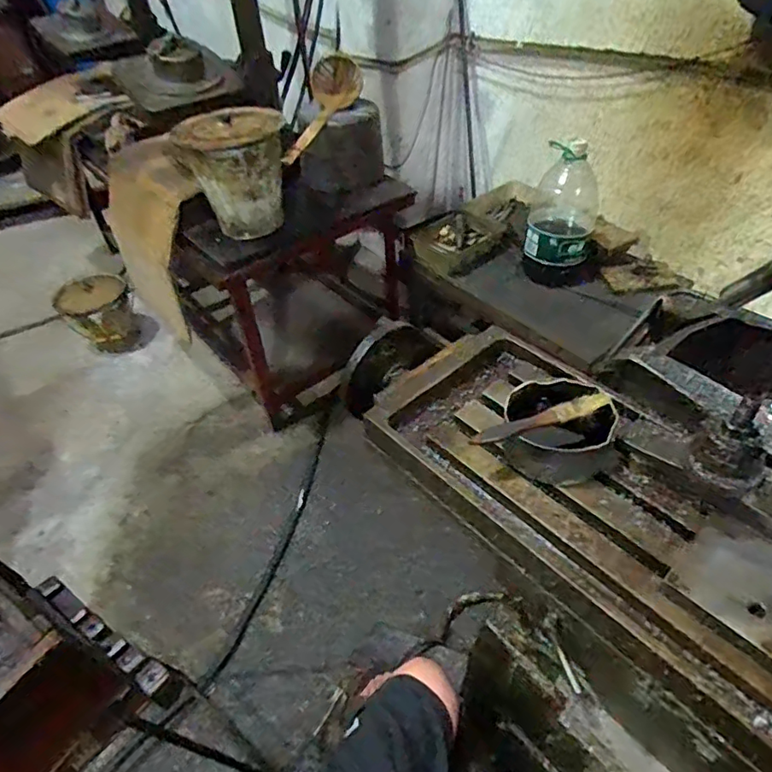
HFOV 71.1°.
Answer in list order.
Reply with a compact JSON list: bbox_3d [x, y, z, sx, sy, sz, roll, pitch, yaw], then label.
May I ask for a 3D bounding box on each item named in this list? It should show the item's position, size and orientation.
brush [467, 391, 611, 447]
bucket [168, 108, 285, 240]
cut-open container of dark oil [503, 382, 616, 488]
[{"bbox_3d":[0.157,0.033,0.552,0.154,0.016,0.028,-12,46,-8],"label":"brush"},{"bbox_3d":[-0.365,-0.516,1.321,0.242,0.263,0.247,-2,46,2],"label":"bucket"},{"bbox_3d":[0.176,0.047,0.569,0.109,0.060,0.104,-2,46,2],"label":"cut-open container of dark oil"}]

